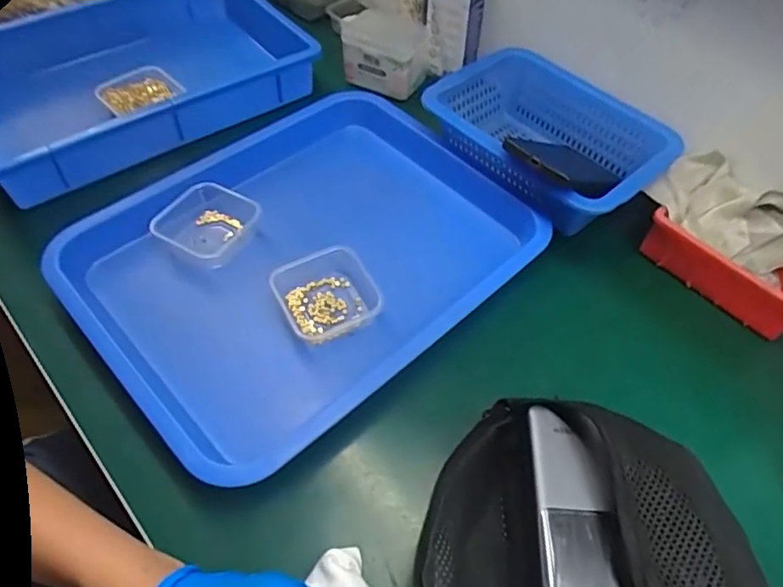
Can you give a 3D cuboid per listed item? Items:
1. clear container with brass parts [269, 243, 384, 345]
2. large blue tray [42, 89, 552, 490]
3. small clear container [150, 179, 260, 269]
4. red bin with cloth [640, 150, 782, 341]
[{"bbox_3d":[-0.054,0.005,0.499,0.083,0.036,0.079,-22,58,-18],"label":"clear container with brass parts"},{"bbox_3d":[-0.074,-0.030,0.546,0.383,0.079,0.299,-36,63,-25],"label":"large blue tray"},{"bbox_3d":[-0.174,-0.066,0.545,0.082,0.030,0.077,27,57,16],"label":"small clear container"},{"bbox_3d":[0.318,-0.047,0.528,0.100,0.058,0.167,-34,62,-24],"label":"red bin with cloth"}]

